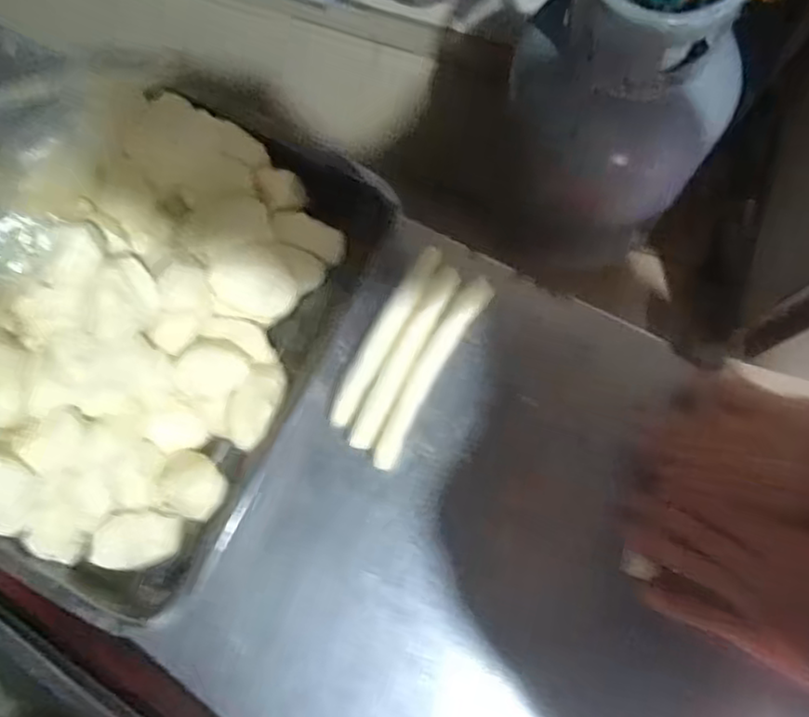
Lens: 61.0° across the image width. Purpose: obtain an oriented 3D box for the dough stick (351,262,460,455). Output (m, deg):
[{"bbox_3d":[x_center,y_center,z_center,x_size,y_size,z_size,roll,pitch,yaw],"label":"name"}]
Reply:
[{"bbox_3d":[0.001,-0.003,0.541,0.020,0.012,0.159,27,79,8],"label":"dough stick"}]

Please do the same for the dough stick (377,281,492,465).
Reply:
[{"bbox_3d":[0.022,0.009,0.540,0.023,0.010,0.167,29,80,8],"label":"dough stick"}]

